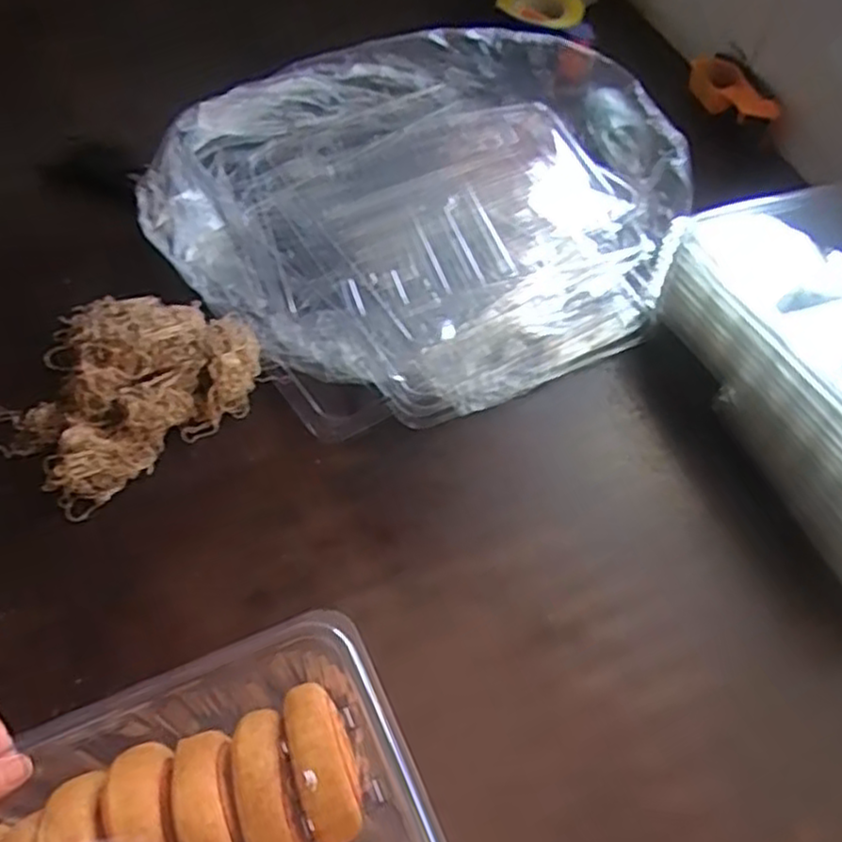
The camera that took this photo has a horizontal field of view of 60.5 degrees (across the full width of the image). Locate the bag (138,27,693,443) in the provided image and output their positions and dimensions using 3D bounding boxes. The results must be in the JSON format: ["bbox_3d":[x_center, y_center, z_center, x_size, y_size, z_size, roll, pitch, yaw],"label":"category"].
[{"bbox_3d":[0.031,-0.258,0.818,0.561,0.093,0.486,-34,65,-21],"label":"bag"}]

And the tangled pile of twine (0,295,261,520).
[{"bbox_3d":[-0.291,-0.050,0.699,0.229,0.053,0.194,-36,66,-22],"label":"tangled pile of twine"}]

